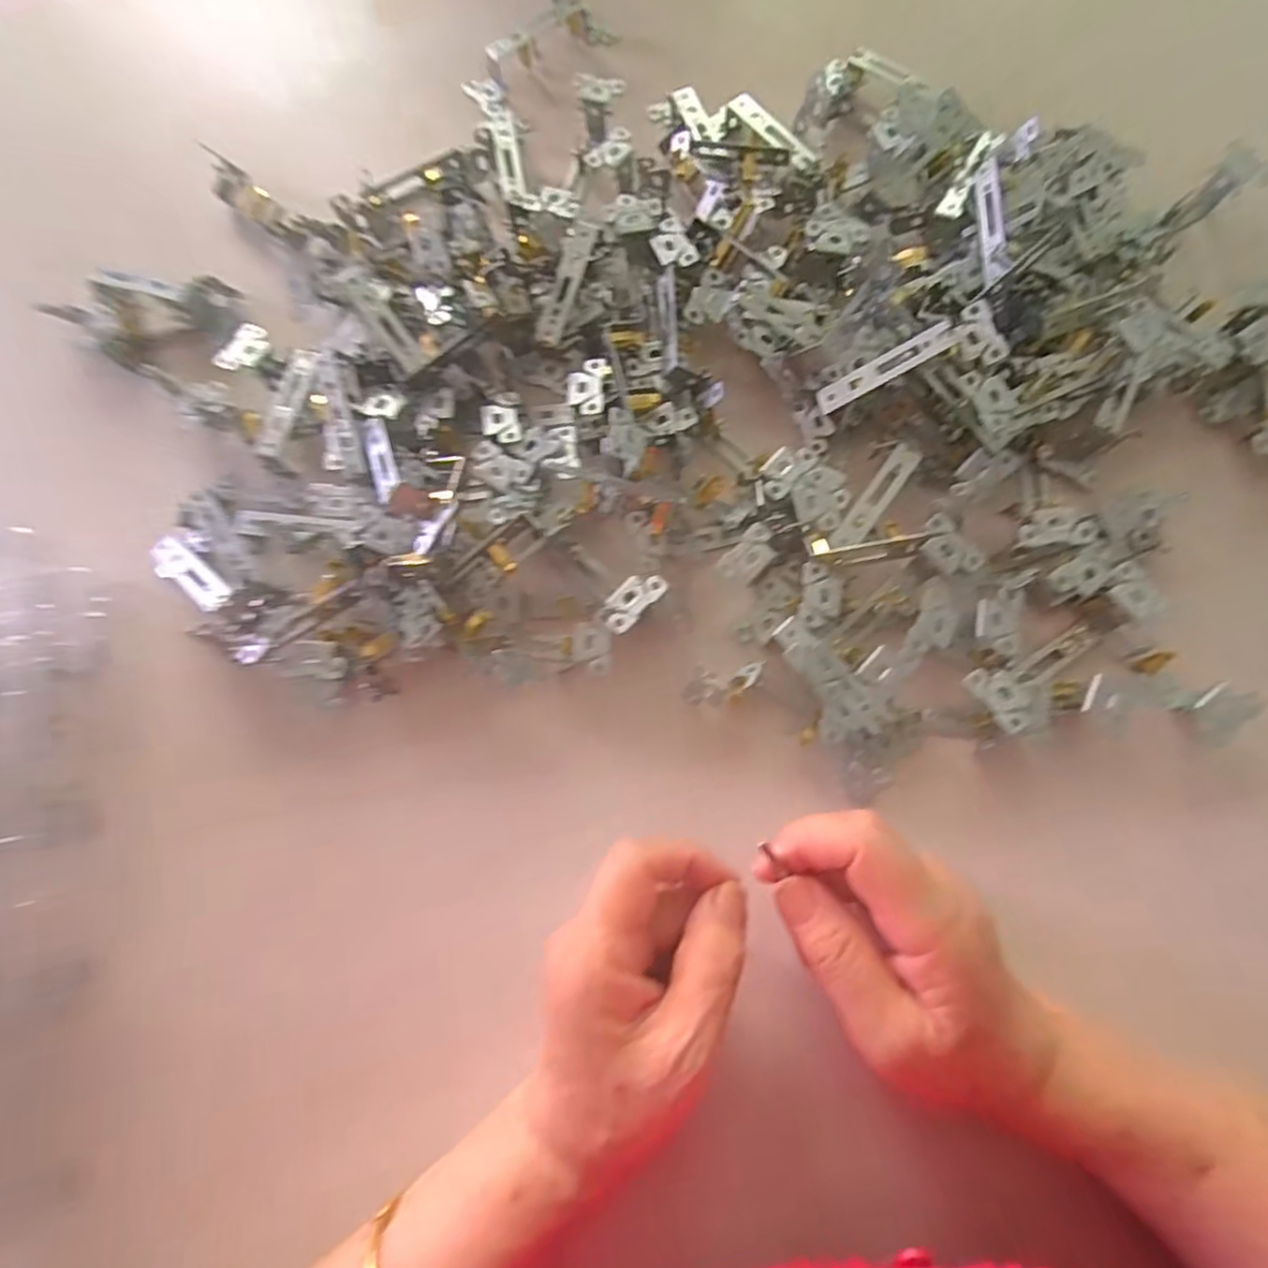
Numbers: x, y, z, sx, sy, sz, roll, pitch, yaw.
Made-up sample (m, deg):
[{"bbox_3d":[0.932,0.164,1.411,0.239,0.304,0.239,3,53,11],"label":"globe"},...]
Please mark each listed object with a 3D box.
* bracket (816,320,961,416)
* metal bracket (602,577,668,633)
[{"bbox_3d":[0.126,-0.134,0.359,0.069,0.008,0.013,-25,102,27],"label":"bracket"},{"bbox_3d":[-0.001,-0.017,0.344,0.034,0.004,0.019,-46,67,-6],"label":"metal bracket"}]

